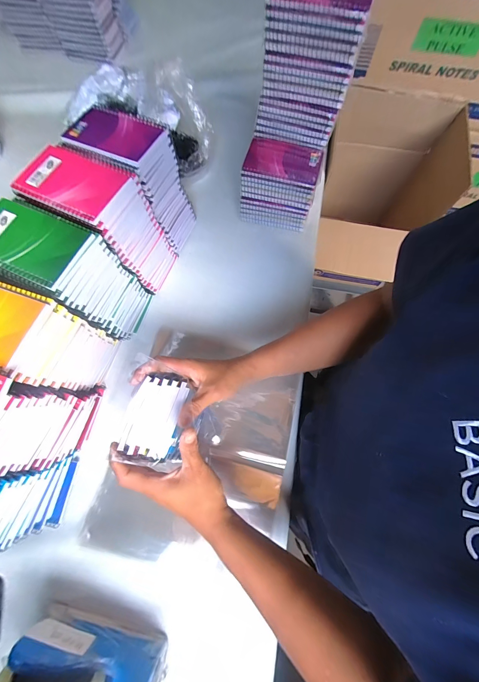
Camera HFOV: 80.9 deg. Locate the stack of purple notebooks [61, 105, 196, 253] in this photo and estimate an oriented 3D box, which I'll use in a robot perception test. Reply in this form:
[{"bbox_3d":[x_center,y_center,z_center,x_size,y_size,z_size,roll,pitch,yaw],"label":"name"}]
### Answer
[{"bbox_3d":[-0.171,-0.258,0.482,0.142,0.192,0.097,21,72,6],"label":"stack of purple notebooks"}]

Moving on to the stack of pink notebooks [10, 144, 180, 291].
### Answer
[{"bbox_3d":[-0.205,-0.174,0.448,0.138,0.199,0.106,21,71,7],"label":"stack of pink notebooks"}]

